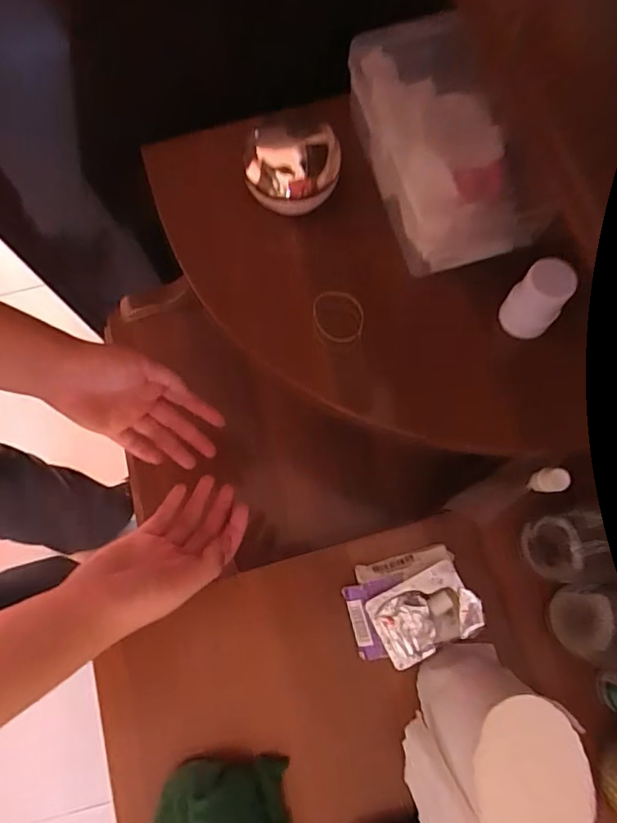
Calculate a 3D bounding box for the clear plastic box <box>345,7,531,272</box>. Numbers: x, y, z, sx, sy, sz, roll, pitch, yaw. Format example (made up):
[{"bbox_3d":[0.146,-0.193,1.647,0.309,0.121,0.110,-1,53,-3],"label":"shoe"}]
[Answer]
[{"bbox_3d":[0.098,-0.203,0.403,0.102,0.060,0.175,-12,73,-2],"label":"clear plastic box"}]

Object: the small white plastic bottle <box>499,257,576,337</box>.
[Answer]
[{"bbox_3d":[0.161,-0.078,0.375,0.035,0.051,0.034,39,78,12],"label":"small white plastic bottle"}]

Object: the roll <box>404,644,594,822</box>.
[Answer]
[{"bbox_3d":[0.113,0.231,0.360,0.112,0.148,0.096,-27,75,-7],"label":"roll"}]

